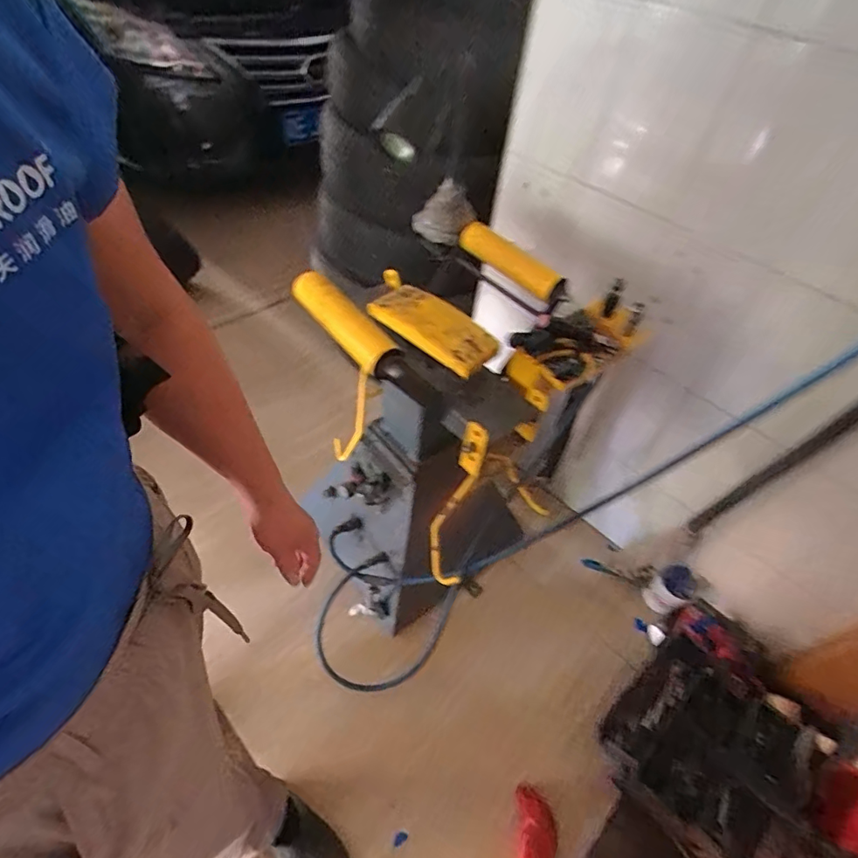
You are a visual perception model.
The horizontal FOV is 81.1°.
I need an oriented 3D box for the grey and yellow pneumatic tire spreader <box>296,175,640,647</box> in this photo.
[{"bbox_3d":[0.046,0.022,1.161,0.589,0.822,0.440,-29,58,-28],"label":"grey and yellow pneumatic tire spreader"}]

